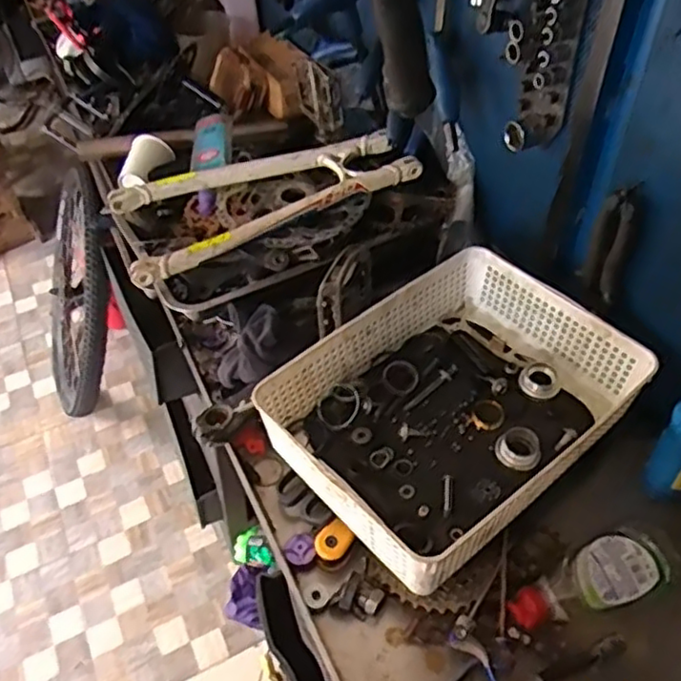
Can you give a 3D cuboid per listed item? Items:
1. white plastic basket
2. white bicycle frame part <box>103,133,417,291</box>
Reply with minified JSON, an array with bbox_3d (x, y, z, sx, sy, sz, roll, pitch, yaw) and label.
[{"bbox_3d":[0.114,0.062,0.665,0.327,0.083,0.239,-31,53,-24],"label":"white plastic basket"},{"bbox_3d":[-0.101,-0.194,0.841,0.374,0.035,0.167,-23,50,-18],"label":"white bicycle frame part"}]

